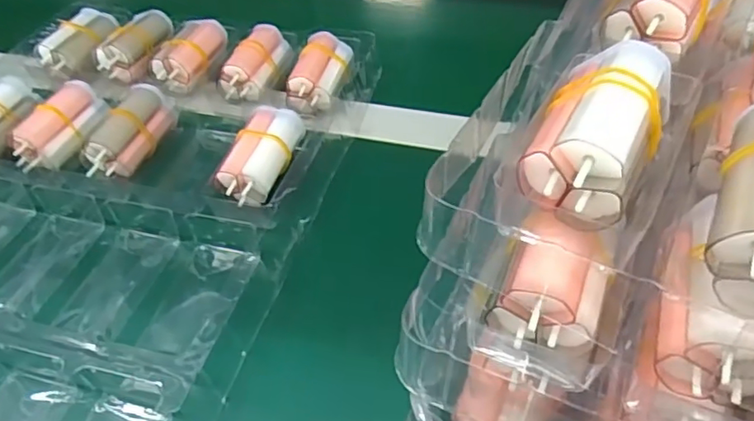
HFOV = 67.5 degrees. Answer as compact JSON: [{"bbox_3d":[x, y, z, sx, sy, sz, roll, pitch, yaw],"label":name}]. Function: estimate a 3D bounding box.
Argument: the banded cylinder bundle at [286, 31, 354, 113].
[{"bbox_3d":[-0.041,-0.102,0.404,0.031,0.020,0.066,14,61,13],"label":"banded cylinder bundle"}]

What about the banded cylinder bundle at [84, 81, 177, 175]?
[{"bbox_3d":[-0.163,-0.052,0.377,0.025,0.034,0.068,16,49,14],"label":"banded cylinder bundle"}]

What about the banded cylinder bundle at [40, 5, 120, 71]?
[{"bbox_3d":[-0.237,-0.138,0.454,0.035,0.021,0.065,16,50,14],"label":"banded cylinder bundle"}]

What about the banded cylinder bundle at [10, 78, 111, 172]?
[{"bbox_3d":[-0.213,-0.058,0.380,0.031,0.026,0.069,18,50,16],"label":"banded cylinder bundle"}]

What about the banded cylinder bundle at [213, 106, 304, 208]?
[{"bbox_3d":[-0.071,-0.036,0.349,0.035,0.023,0.068,16,61,14],"label":"banded cylinder bundle"}]

